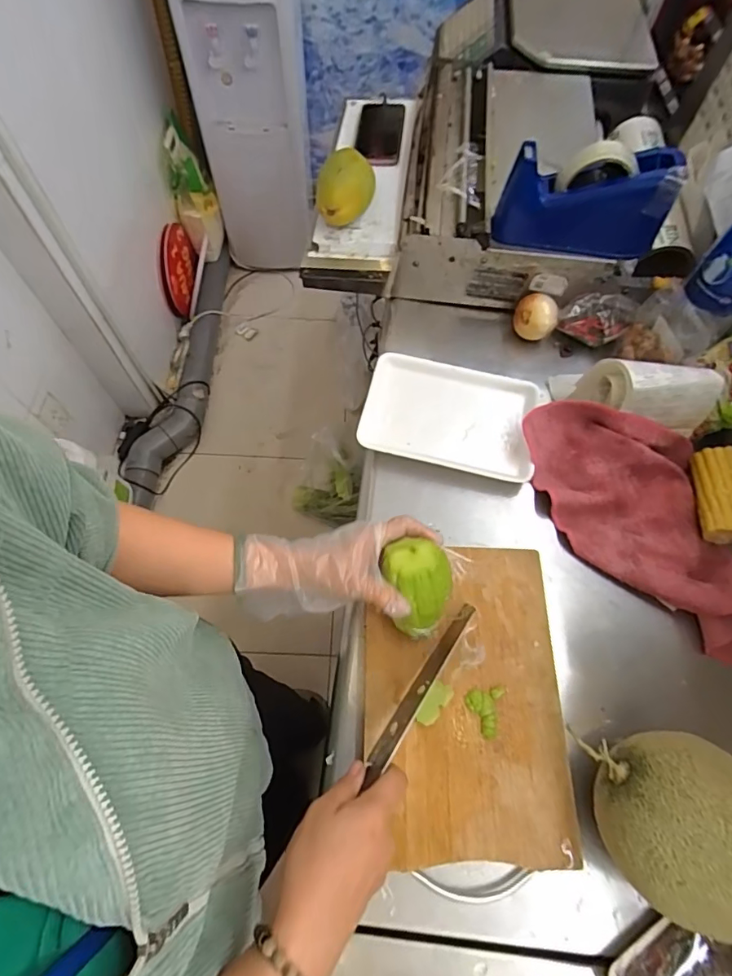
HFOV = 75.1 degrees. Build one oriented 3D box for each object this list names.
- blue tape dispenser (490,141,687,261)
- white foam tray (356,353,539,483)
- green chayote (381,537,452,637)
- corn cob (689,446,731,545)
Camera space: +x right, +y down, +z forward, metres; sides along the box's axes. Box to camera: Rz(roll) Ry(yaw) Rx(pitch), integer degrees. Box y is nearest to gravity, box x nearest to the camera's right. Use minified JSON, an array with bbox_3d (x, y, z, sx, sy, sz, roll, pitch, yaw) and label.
[{"bbox_3d":[0.272,-0.356,0.599,0.191,0.121,0.059,6,65,0],"label":"blue tape dispenser"},{"bbox_3d":[0.109,-0.093,0.626,0.215,0.029,0.154,12,65,3],"label":"white foam tray"},{"bbox_3d":[0.051,0.092,0.452,0.058,0.065,0.077,-16,67,-10],"label":"green chayote"},{"bbox_3d":[0.419,0.004,0.558,0.041,0.045,0.109,8,65,1],"label":"corn cob"}]

